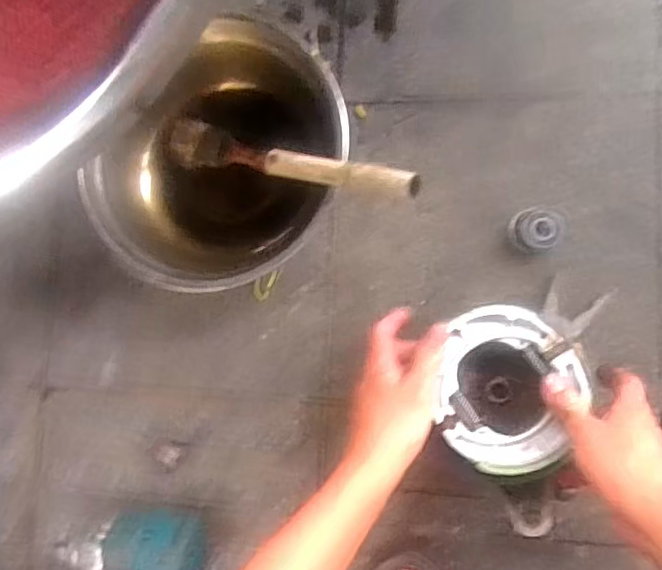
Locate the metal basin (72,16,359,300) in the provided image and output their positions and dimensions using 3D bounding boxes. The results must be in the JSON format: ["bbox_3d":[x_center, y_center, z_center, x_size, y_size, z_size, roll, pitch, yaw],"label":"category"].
[{"bbox_3d":[-0.107,-0.124,0.564,0.212,0.080,0.265,44,94,10],"label":"metal basin"}]

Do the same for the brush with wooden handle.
[{"bbox_3d":[-0.047,-0.111,0.532,0.282,0.032,0.043,19,86,36],"label":"brush with wooden handle"}]

